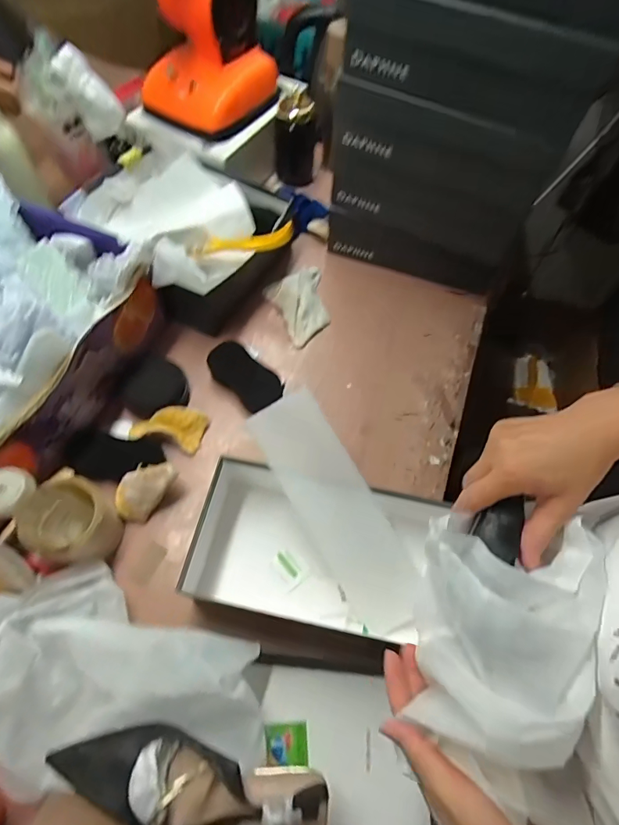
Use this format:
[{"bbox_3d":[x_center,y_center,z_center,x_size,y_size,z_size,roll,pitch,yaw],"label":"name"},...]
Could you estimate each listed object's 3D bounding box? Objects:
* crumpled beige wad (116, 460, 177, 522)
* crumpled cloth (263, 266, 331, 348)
[{"bbox_3d":[-0.209,0.097,0.558,0.049,0.040,0.083,38,65,15],"label":"crumpled beige wad"},{"bbox_3d":[-0.012,-0.181,0.739,0.093,0.030,0.136,-19,64,-14],"label":"crumpled cloth"}]

